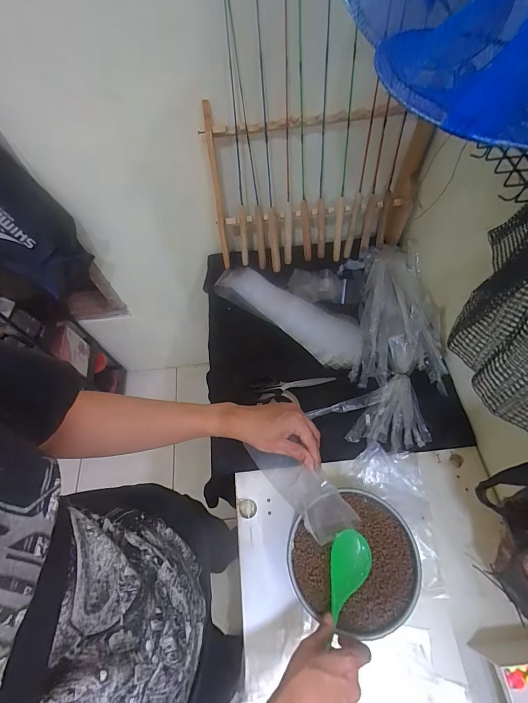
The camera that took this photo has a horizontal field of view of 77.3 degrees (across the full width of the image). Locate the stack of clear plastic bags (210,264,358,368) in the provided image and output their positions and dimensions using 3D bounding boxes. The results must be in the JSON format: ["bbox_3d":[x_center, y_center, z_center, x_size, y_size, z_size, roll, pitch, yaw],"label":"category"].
[{"bbox_3d":[0.064,-0.100,0.816,0.393,0.042,0.118,33,69,19],"label":"stack of clear plastic bags"}]

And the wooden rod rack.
[{"bbox_3d":[0.122,-0.370,0.819,0.479,0.387,0.098,-3,54,-3],"label":"wooden rod rack"}]

